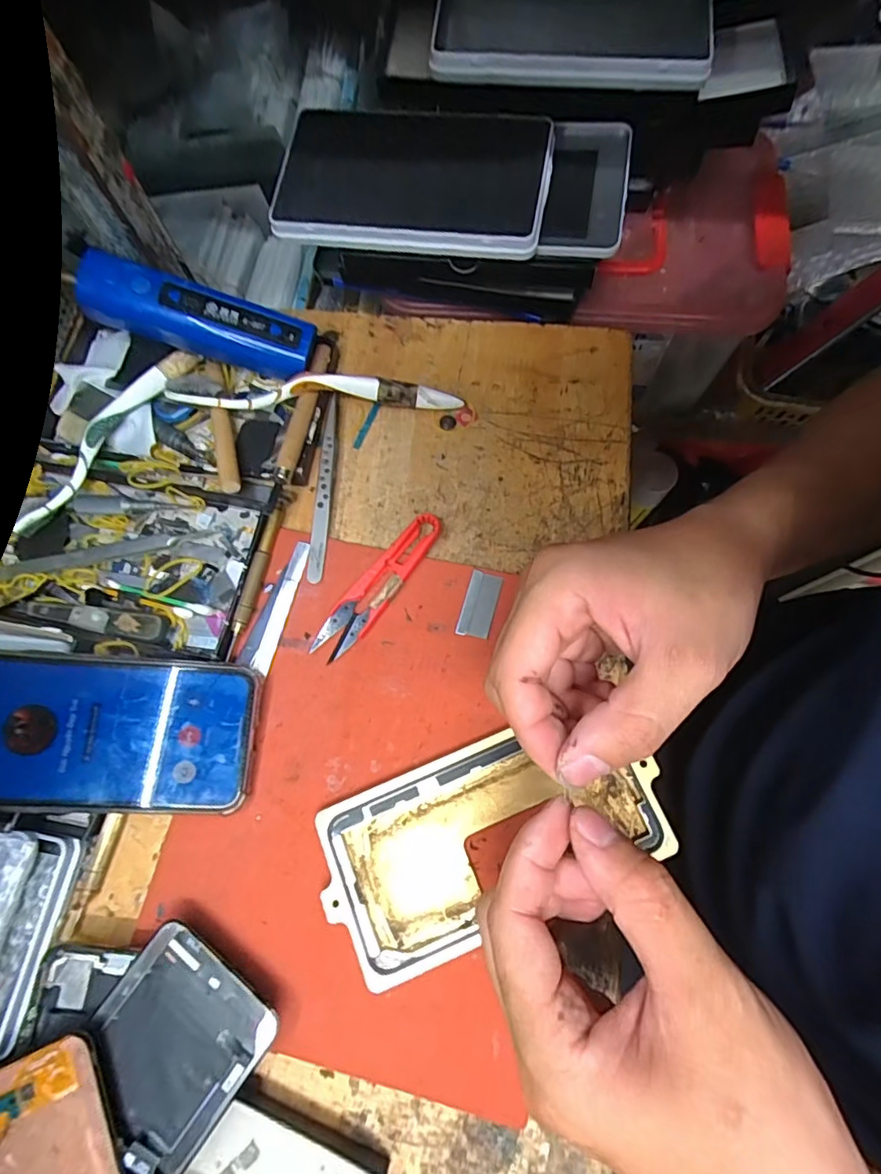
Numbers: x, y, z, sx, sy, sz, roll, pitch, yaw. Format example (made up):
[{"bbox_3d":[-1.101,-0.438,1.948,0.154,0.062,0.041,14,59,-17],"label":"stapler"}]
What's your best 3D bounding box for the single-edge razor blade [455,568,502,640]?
[{"bbox_3d":[0.022,0.010,0.304,0.018,0.004,0.038,16,74,6],"label":"single-edge razor blade"}]

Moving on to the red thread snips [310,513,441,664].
[{"bbox_3d":[-0.034,-0.001,0.306,0.022,0.011,0.098,37,77,11],"label":"red thread snips"}]

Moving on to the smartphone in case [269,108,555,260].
[{"bbox_3d":[-0.018,-0.271,0.357,0.174,0.016,0.094,8,82,6],"label":"smartphone in case"}]

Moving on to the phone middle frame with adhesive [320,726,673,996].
[{"bbox_3d":[0.027,0.121,0.268,0.167,0.006,0.082,-22,74,-5],"label":"phone middle frame with adhesive"}]

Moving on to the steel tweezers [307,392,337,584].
[{"bbox_3d":[-0.070,-0.060,0.324,0.009,0.013,0.116,3,73,2],"label":"steel tweezers"}]

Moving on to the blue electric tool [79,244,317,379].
[{"bbox_3d":[-0.140,-0.157,0.316,0.125,0.030,0.028,13,73,-13],"label":"blue electric tool"}]

